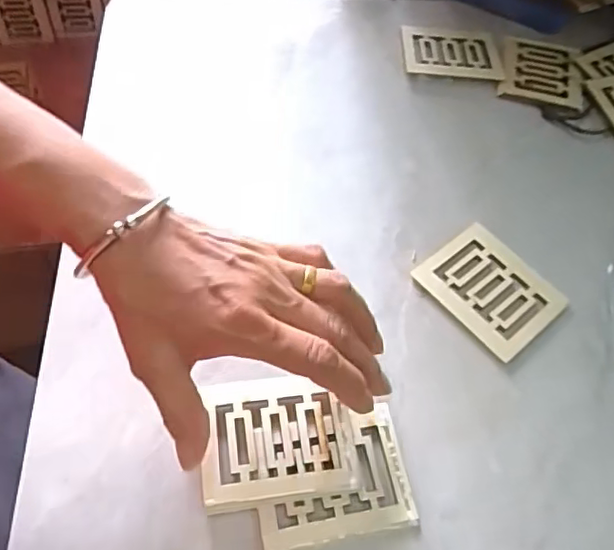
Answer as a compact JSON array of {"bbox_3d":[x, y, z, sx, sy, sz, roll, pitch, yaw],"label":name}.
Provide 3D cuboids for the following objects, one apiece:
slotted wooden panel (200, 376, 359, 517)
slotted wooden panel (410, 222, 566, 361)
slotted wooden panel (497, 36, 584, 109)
[{"bbox_3d":[-0.015,0.087,0.324,0.079,0.007,0.067,-5,59,-7],"label":"slotted wooden panel"},{"bbox_3d":[0.117,0.009,0.388,0.066,0.005,0.080,-36,68,-22],"label":"slotted wooden panel"},{"bbox_3d":[0.193,-0.169,0.497,0.064,0.008,0.075,14,59,4],"label":"slotted wooden panel"}]

